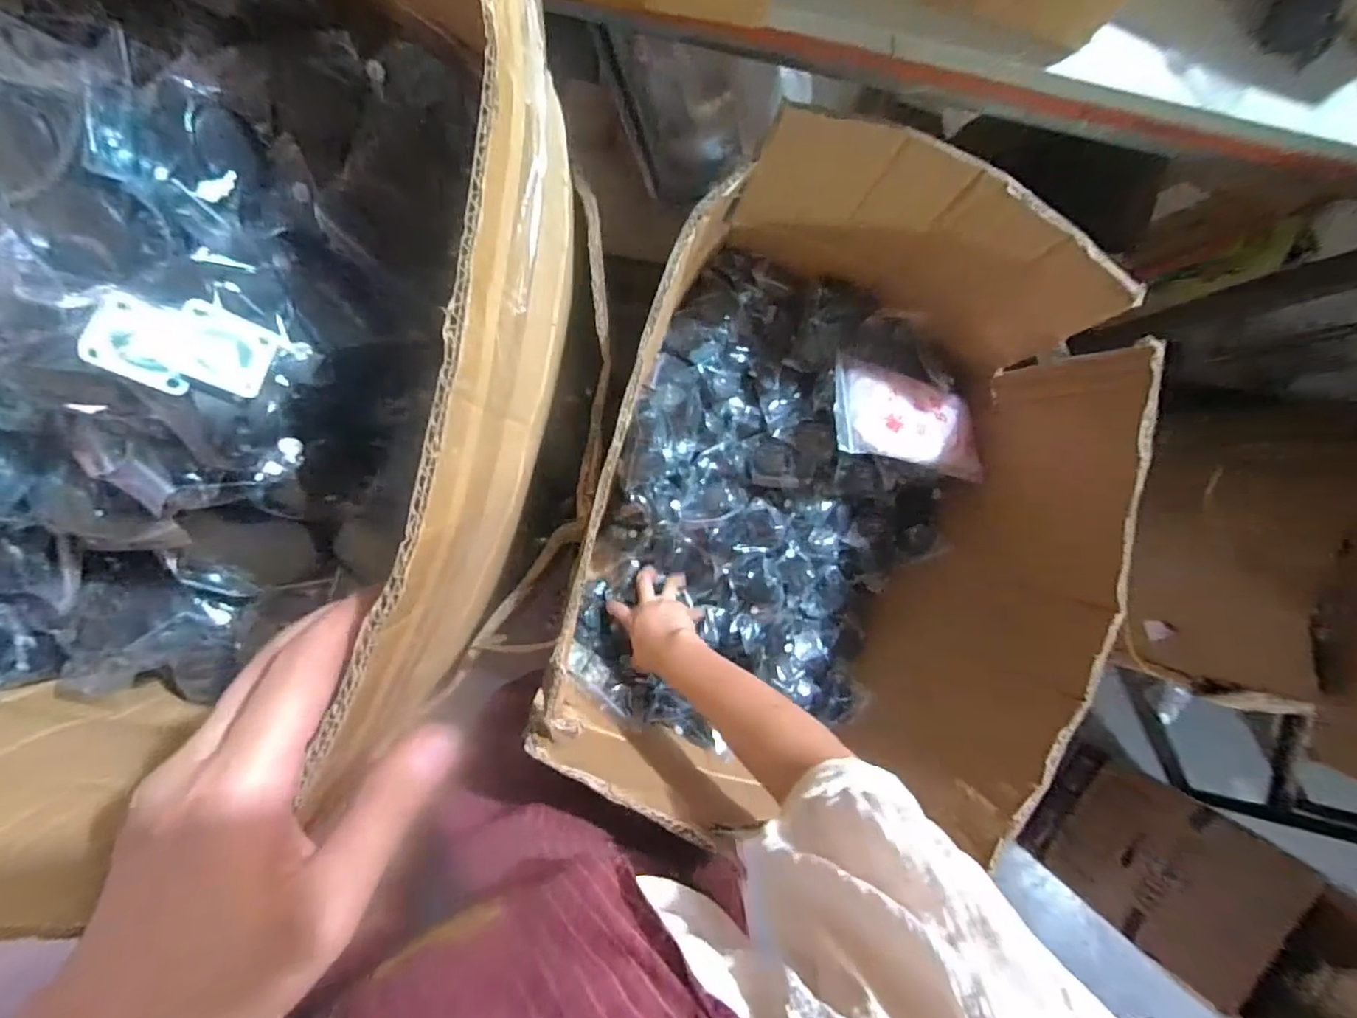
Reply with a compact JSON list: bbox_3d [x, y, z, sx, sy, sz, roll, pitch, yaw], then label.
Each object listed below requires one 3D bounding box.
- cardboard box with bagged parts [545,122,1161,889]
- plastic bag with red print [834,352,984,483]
[{"bbox_3d":[0.138,-0.012,0.648,0.480,0.353,0.609,5,92,-6],"label":"cardboard box with bagged parts"},{"bbox_3d":[0.265,-0.104,0.673,0.194,0.046,0.117,9,70,-12],"label":"plastic bag with red print"}]

